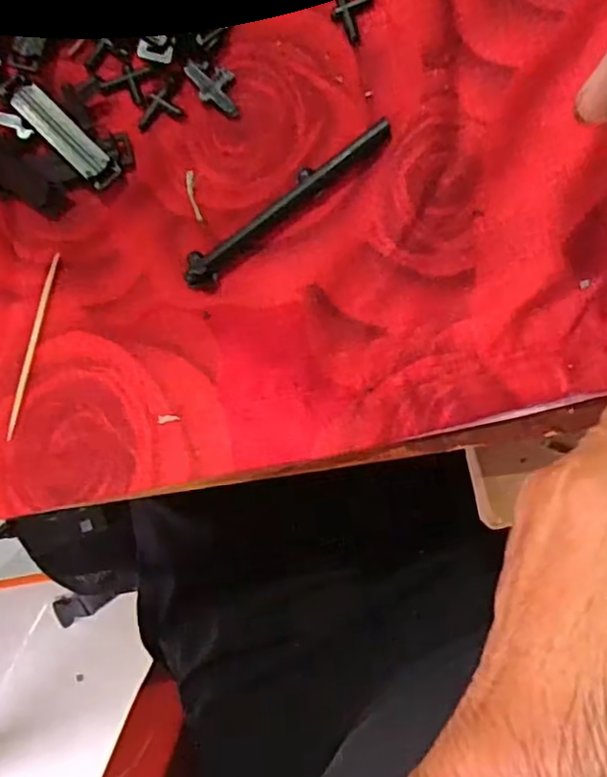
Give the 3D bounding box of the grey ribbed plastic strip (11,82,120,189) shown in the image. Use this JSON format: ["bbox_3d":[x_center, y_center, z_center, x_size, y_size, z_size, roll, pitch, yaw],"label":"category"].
[{"bbox_3d":[-0.076,-0.082,0.213,0.010,0.004,0.041,-45,91,3],"label":"grey ribbed plastic strip"}]

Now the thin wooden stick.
[{"bbox_3d":[-0.089,-0.014,0.216,0.004,0.004,0.062,17,93,1],"label":"thin wooden stick"}]

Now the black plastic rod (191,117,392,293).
[{"bbox_3d":[-0.006,-0.060,0.213,0.080,0.009,0.010,-40,92,3],"label":"black plastic rod"}]

